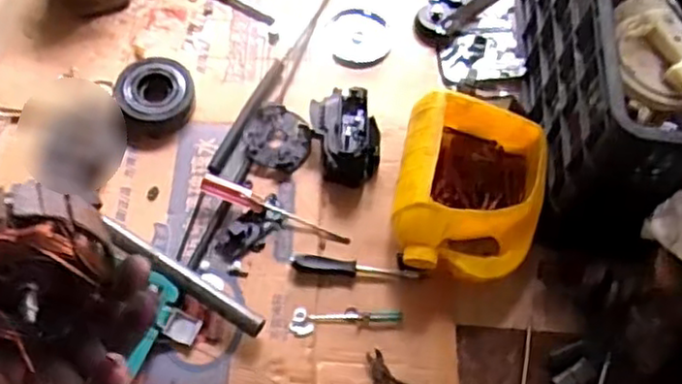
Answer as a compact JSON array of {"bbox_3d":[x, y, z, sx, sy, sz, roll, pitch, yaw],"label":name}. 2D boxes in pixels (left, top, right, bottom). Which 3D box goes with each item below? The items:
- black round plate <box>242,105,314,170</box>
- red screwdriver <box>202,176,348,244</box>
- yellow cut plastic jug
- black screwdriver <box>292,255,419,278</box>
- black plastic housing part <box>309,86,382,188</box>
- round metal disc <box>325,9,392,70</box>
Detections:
[{"bbox_3d":[-0.085,-0.073,0.926,0.093,0.020,0.085,2,60,-3],"label":"black round plate"},{"bbox_3d":[-0.083,0.023,0.867,0.190,0.022,0.023,22,60,0],"label":"red screwdriver"},{"bbox_3d":[0.161,-0.004,0.852,0.176,0.115,0.226,11,60,3],"label":"yellow cut plastic jug"},{"bbox_3d":[0.017,0.094,0.837,0.151,0.021,0.017,7,59,0],"label":"black screwdriver"},{"bbox_3d":[0.005,-0.074,0.901,0.095,0.062,0.116,5,59,-1],"label":"black plastic housing part"},{"bbox_3d":[0.026,-0.228,1.018,0.094,0.004,0.112,-3,60,-5],"label":"round metal disc"}]

